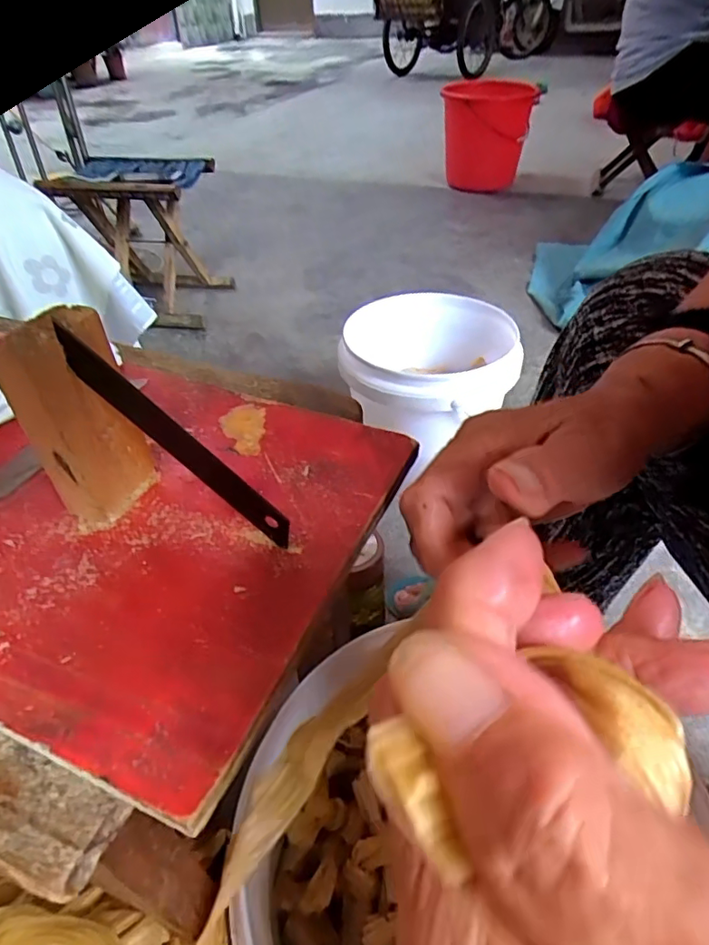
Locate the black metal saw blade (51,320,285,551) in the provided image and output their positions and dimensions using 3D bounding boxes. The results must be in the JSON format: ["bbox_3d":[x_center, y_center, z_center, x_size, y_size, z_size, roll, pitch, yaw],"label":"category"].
[{"bbox_3d":[-0.059,-0.009,0.189,0.101,0.017,0.004,42,47,-12],"label":"black metal saw blade"}]

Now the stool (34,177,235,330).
[{"bbox_3d":[-0.451,-0.508,1.244,0.255,0.305,0.239,5,42,7],"label":"stool"}]

